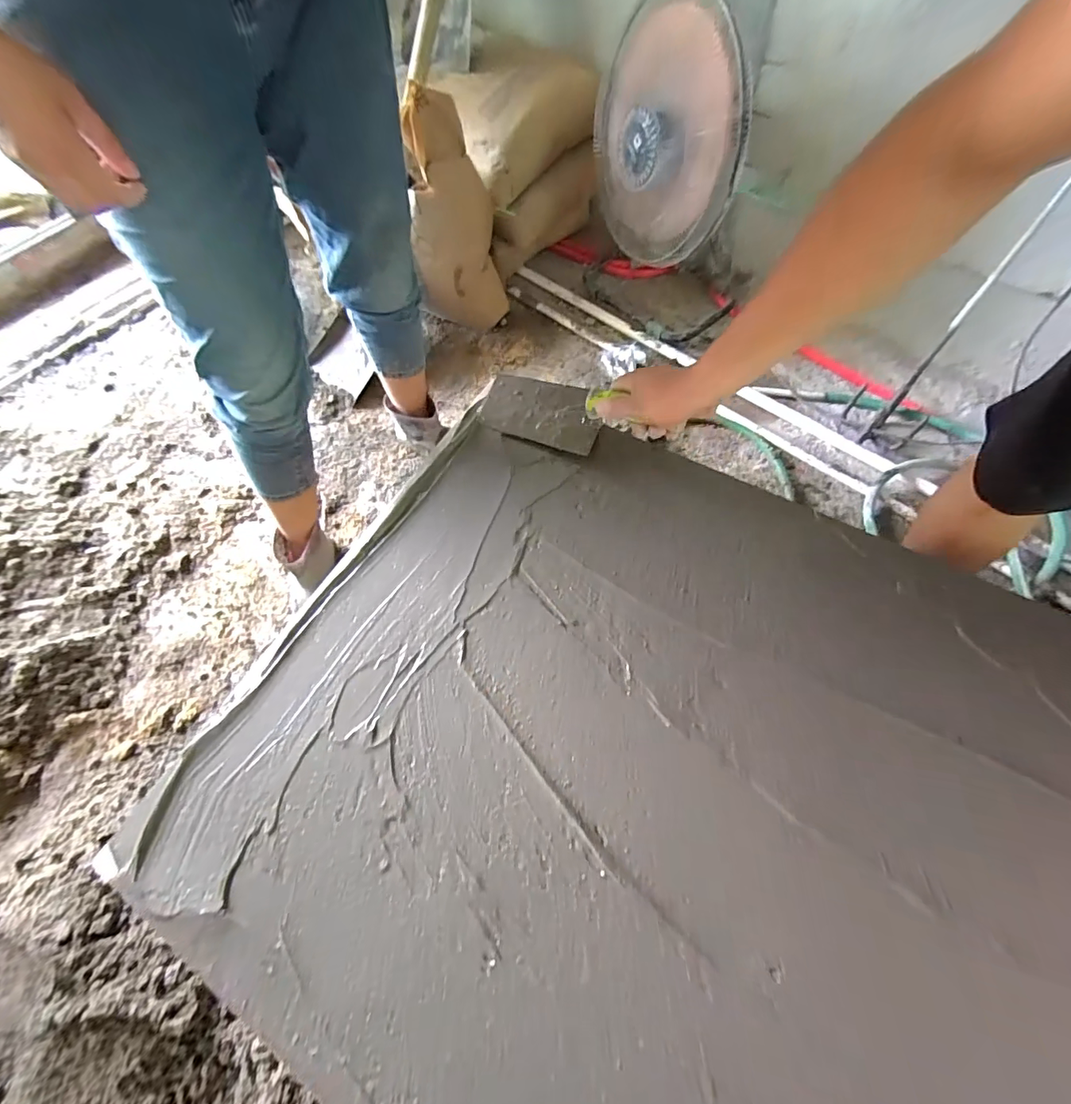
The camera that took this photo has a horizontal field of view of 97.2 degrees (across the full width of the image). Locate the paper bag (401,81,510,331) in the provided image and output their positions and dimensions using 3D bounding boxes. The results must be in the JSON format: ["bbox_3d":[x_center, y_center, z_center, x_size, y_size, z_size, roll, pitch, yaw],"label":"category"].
[{"bbox_3d":[-0.191,-0.740,1.085,0.218,0.446,0.116,-14,65,-3],"label":"paper bag"}]

